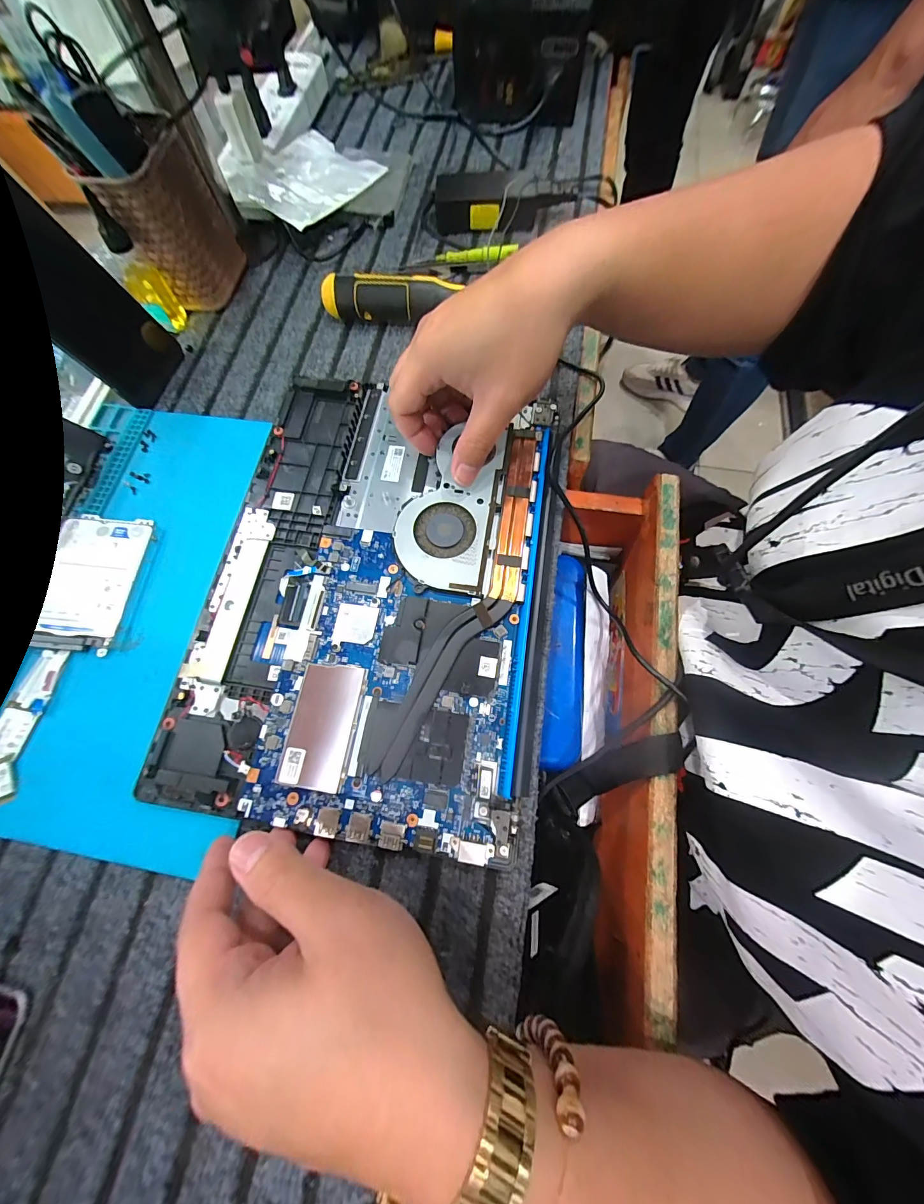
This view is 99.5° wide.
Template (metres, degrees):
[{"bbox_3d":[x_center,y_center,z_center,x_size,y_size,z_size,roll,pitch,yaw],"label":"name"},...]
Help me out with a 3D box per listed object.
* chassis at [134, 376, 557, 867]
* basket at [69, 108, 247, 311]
[{"bbox_3d":[-0.062,-0.018,0.290,0.242,0.012,0.335,7,72,4],"label":"chassis"},{"bbox_3d":[-0.265,-0.352,0.366,0.070,0.104,0.087,2,72,3],"label":"basket"}]

